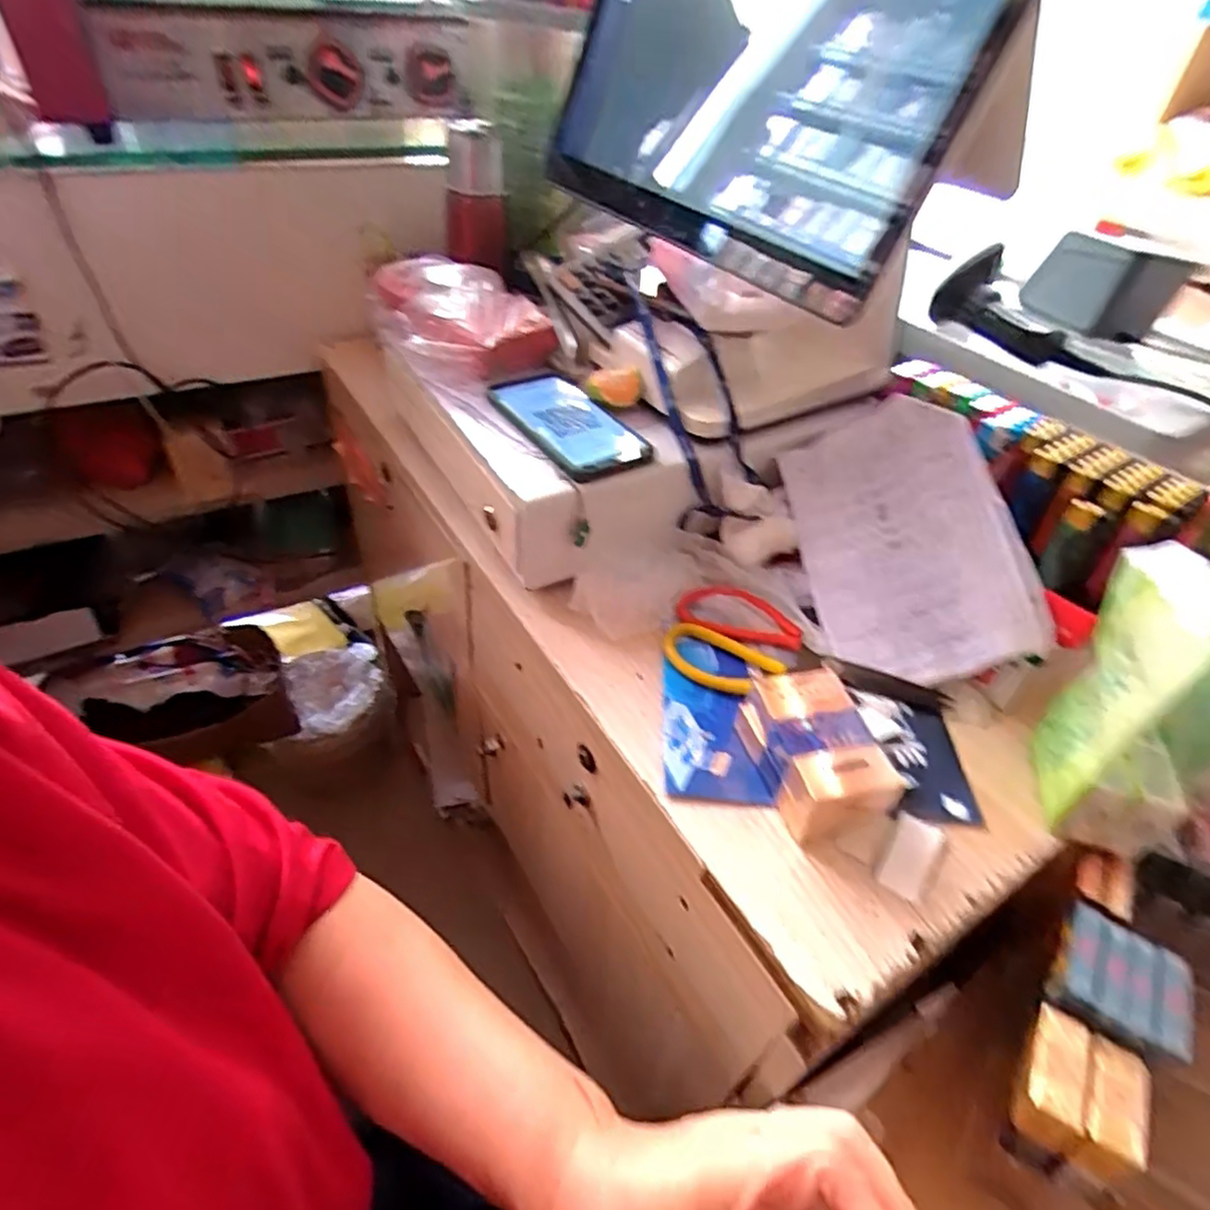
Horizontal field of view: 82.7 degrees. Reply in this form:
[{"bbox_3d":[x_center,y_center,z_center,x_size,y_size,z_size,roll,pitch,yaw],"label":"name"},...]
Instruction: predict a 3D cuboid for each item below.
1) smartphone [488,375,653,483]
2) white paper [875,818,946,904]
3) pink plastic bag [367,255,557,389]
[{"bbox_3d":[-0.030,-0.146,0.548,0.072,0.011,0.147,-21,50,-26],"label":"smartphone"},{"bbox_3d":[0.178,0.146,0.400,0.027,0.005,0.052,27,47,21],"label":"white paper"},{"bbox_3d":[-0.136,-0.272,0.636,0.127,0.059,0.185,-17,48,-22],"label":"pink plastic bag"}]

